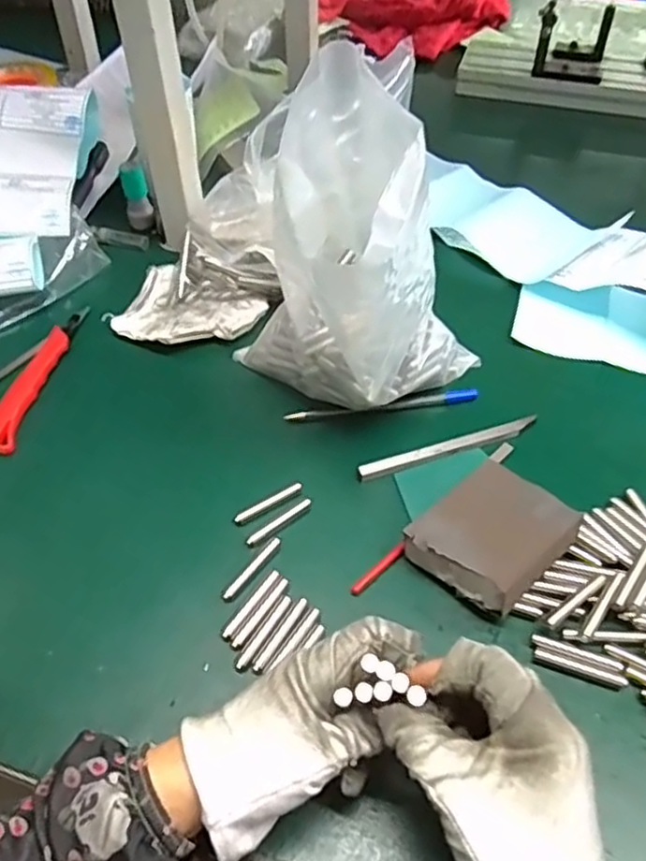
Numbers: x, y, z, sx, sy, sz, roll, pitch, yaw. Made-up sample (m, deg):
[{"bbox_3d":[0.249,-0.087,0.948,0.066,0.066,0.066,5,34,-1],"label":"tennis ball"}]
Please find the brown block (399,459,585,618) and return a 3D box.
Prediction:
[{"bbox_3d":[0.100,0.064,0.413,0.078,0.033,0.070,-36,57,-27],"label":"brown block"}]

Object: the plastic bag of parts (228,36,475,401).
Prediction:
[{"bbox_3d":[0.012,-0.107,0.455,0.148,0.205,0.143,31,55,25],"label":"plastic bag of parts"}]

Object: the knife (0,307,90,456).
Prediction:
[{"bbox_3d":[-0.219,-0.045,0.529,0.025,0.010,0.153,6,48,6],"label":"knife"}]

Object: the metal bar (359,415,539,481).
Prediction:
[{"bbox_3d":[0.087,0.011,0.476,0.134,0.005,0.015,-16,49,-16],"label":"metal bar"}]

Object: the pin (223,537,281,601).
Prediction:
[{"bbox_3d":[-0.042,0.082,0.415,0.008,0.004,0.049,28,54,24],"label":"pin"}]

